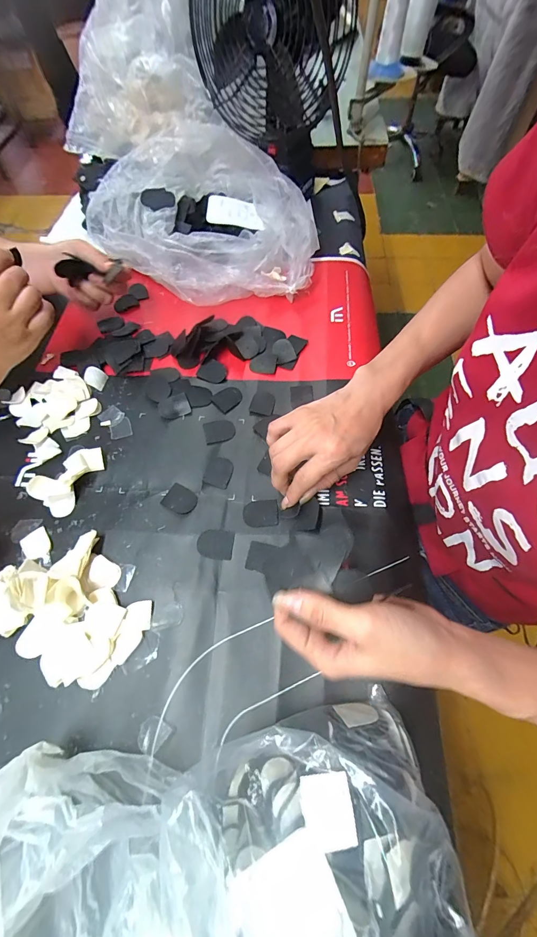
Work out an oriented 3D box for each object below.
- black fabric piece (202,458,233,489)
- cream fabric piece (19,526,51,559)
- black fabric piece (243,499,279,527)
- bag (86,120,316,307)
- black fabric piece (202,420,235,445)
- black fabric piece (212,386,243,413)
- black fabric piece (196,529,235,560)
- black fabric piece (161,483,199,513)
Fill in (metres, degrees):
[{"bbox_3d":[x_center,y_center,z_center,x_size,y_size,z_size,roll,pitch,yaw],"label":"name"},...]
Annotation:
[{"bbox_3d":[-0.054,0.003,0.378,0.029,0.004,0.033,13,65,8],"label":"black fabric piece"},{"bbox_3d":[-0.227,0.074,0.343,0.024,0.004,0.033,-31,58,-22],"label":"cream fabric piece"},{"bbox_3d":[-0.008,0.045,0.354,0.035,0.004,0.028,-5,64,-1],"label":"black fabric piece"},{"bbox_3d":[-0.084,-0.361,0.511,0.334,0.106,0.218,28,68,14],"label":"bag"},{"bbox_3d":[-0.056,-0.043,0.401,0.035,0.004,0.029,-14,64,-6],"label":"black fabric piece"},{"bbox_3d":[-0.049,-0.084,0.424,0.035,0.004,0.028,-41,70,-17],"label":"black fabric piece"},{"bbox_3d":[-0.052,0.072,0.340,0.034,0.004,0.028,6,64,4],"label":"black fabric piece"},{"bbox_3d":[-0.091,0.032,0.362,0.033,0.004,0.027,26,67,13],"label":"black fabric piece"}]

